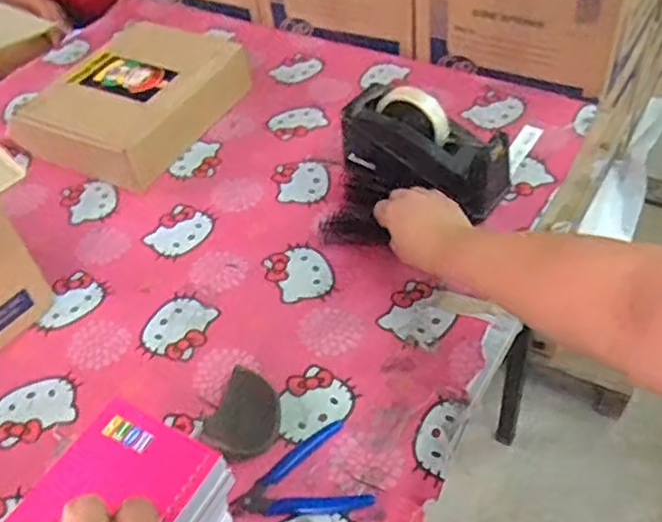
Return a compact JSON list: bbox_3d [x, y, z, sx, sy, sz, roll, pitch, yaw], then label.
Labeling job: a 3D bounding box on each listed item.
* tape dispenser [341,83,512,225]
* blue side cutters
[{"bbox_3d":[0.110,-0.132,0.799,0.211,0.107,0.084,28,56,29],"label":"tape dispenser"},{"bbox_3d":[-0.031,0.194,0.597,0.114,0.008,0.085,-17,47,-9],"label":"blue side cutters"}]

